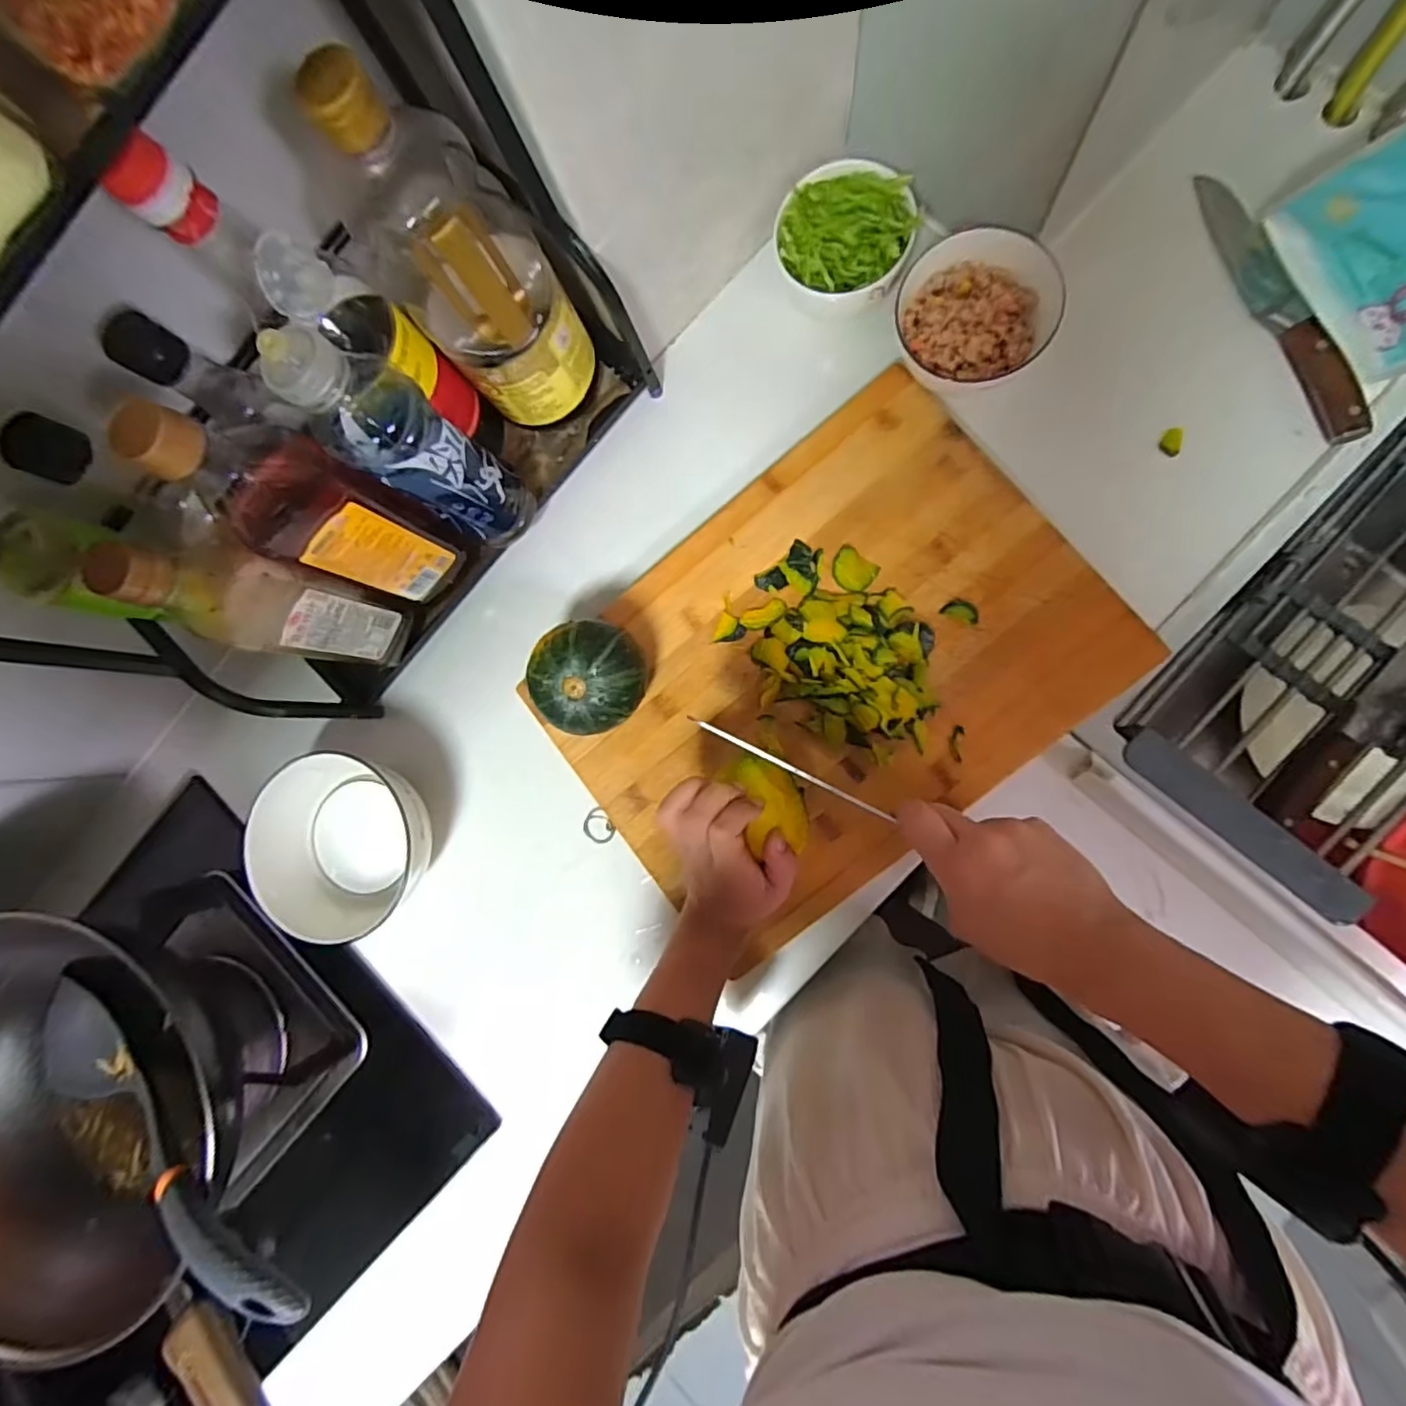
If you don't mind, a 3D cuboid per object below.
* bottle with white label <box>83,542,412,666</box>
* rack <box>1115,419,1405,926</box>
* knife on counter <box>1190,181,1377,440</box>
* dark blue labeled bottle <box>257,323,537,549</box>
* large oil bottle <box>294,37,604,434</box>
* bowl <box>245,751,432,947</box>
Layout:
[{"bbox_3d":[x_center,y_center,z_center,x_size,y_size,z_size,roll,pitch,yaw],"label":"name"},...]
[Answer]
[{"bbox_3d":[-0.296,-0.064,0.432,0.048,0.238,0.057,11,89,10],"label":"bottle with white label"},{"bbox_3d":[0.512,-0.039,0.485,0.214,0.088,0.381,42,94,9],"label":"rack"},{"bbox_3d":[0.425,-0.295,0.457,0.026,0.017,0.225,-20,84,8],"label":"knife on counter"},{"bbox_3d":[-0.195,-0.175,0.439,0.067,0.233,0.061,37,93,9],"label":"dark blue labeled bottle"},{"bbox_3d":[-0.154,-0.280,0.405,0.098,0.233,0.077,-35,82,6],"label":"large oil bottle"},{"bbox_3d":[-0.299,0.123,0.532,0.139,0.066,0.145,0,87,9],"label":"bowl"}]

